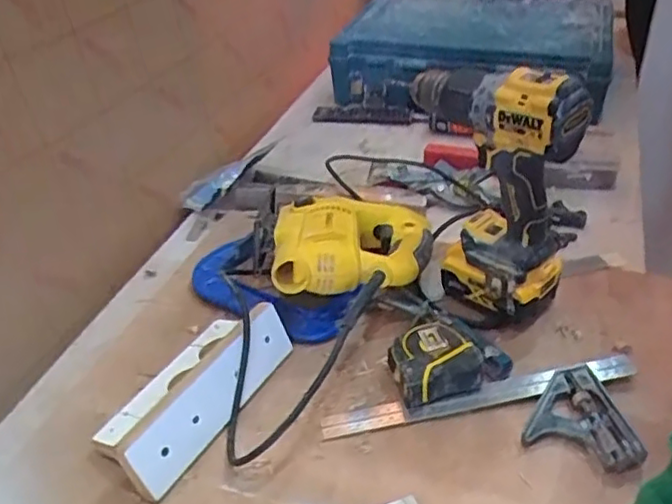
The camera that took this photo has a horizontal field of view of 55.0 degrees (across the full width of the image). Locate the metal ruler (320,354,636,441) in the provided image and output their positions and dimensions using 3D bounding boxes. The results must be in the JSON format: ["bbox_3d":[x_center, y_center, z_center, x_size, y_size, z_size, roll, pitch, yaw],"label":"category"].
[{"bbox_3d":[0.138,0.135,0.611,0.303,0.007,0.027,-10,47,-6],"label":"metal ruler"}]

